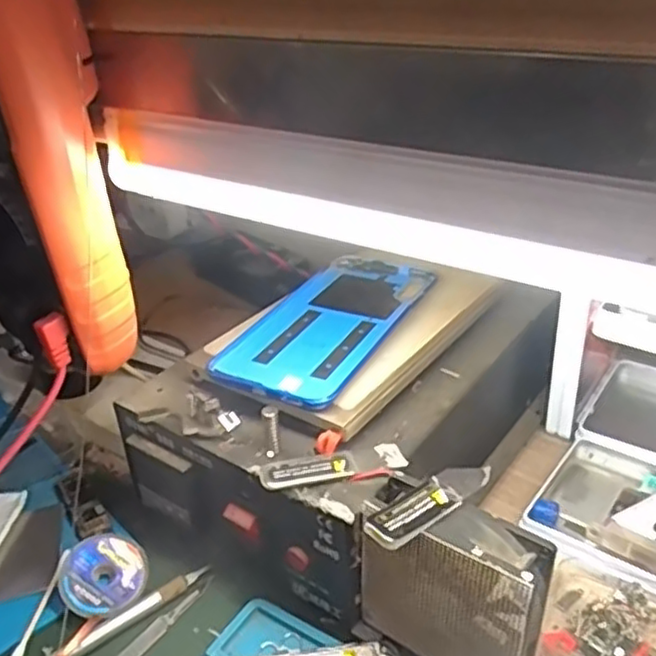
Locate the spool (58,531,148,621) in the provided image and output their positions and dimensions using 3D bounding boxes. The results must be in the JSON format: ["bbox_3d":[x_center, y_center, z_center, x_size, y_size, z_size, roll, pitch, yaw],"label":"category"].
[{"bbox_3d":[-0.124,0.137,0.380,0.045,0.012,0.045,8,49,-9],"label":"spool"}]

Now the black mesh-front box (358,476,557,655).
[{"bbox_3d":[0.057,0.121,0.316,0.083,0.084,0.032,16,36,30],"label":"black mesh-front box"}]

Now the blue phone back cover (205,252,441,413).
[{"bbox_3d":[0.004,-0.004,0.416,0.078,0.008,0.164,14,34,26],"label":"blue phone back cover"}]

